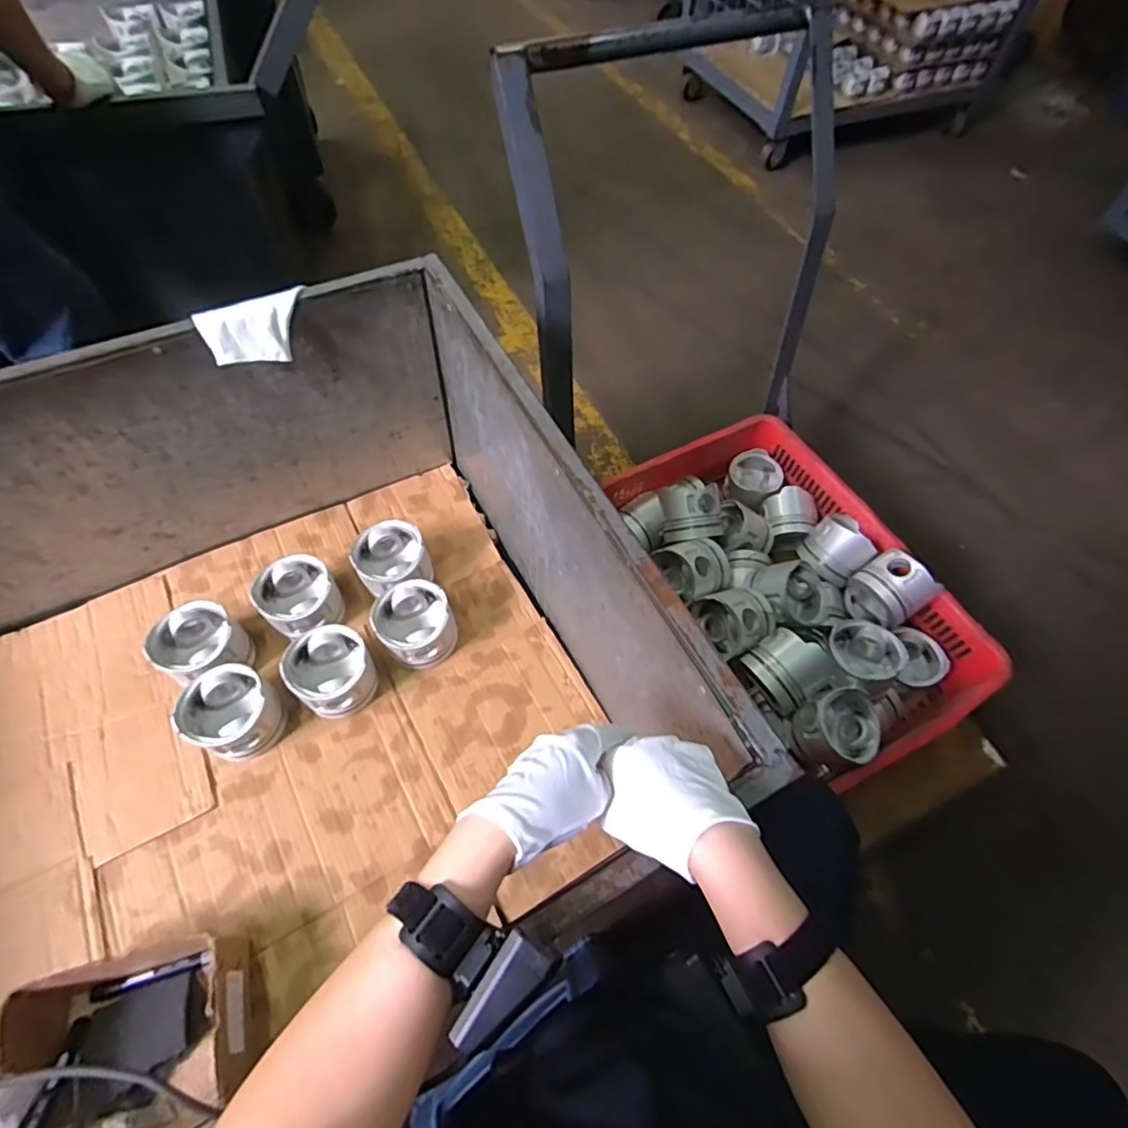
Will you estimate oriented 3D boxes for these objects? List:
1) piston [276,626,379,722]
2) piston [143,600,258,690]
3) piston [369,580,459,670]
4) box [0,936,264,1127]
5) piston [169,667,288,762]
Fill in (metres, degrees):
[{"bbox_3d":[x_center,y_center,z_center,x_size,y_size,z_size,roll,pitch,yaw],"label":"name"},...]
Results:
[{"bbox_3d":[-0.311,0.147,0.816,0.101,0.086,0.101,1,59,-2],"label":"piston"},{"bbox_3d":[-0.495,0.117,0.825,0.112,0.068,0.107,1,59,-2],"label":"piston"},{"bbox_3d":[-0.212,0.089,0.863,0.102,0.083,0.107,1,59,-2],"label":"piston"},{"bbox_3d":[-0.433,0.486,0.607,0.203,0.091,0.169,-15,61,-12],"label":"box"},{"bbox_3d":[-0.428,0.196,0.782,0.105,0.085,0.103,25,61,12],"label":"piston"}]

